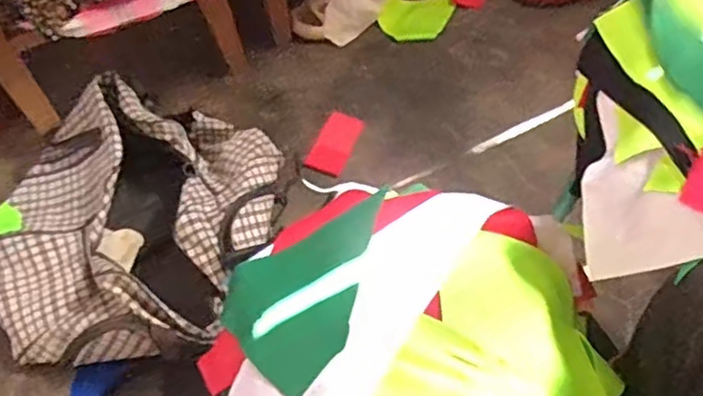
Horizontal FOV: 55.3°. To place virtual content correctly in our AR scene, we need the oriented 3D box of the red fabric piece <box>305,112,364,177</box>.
[{"bbox_3d":[-0.028,-0.101,1.217,0.061,0.010,0.149,23,51,1],"label":"red fabric piece"}]

